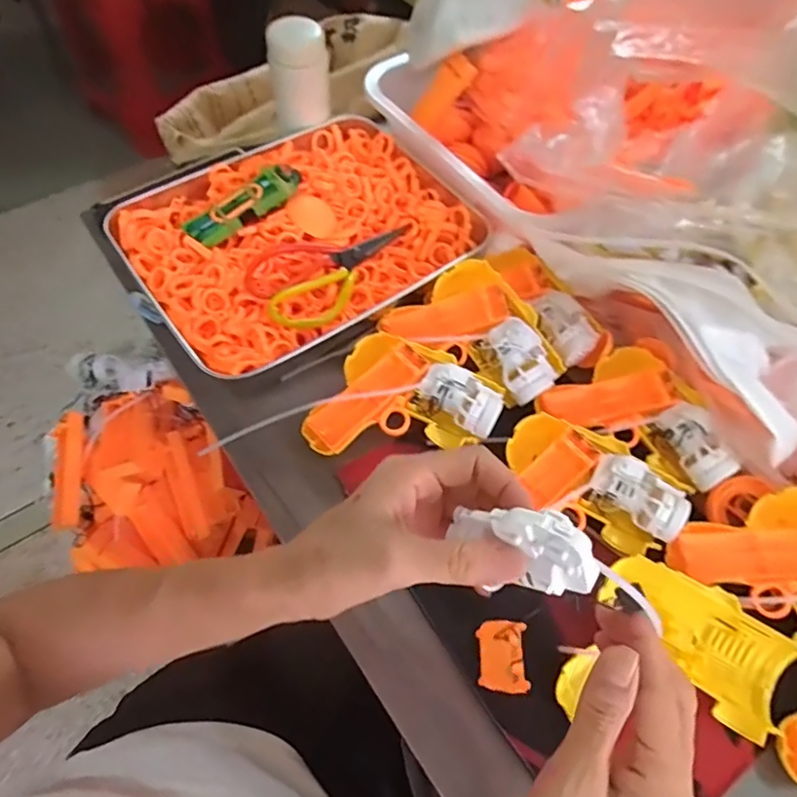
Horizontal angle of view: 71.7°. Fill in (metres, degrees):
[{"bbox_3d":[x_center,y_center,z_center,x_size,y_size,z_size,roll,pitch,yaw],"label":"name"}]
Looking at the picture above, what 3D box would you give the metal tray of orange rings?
[{"bbox_3d":[-0.093,-0.158,0.532,0.308,0.044,0.246,-30,65,-19],"label":"metal tray of orange rings"}]

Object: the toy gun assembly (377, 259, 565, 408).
[{"bbox_3d":[0.070,-0.060,0.477,0.152,0.042,0.084,39,65,18],"label":"toy gun assembly"}]

